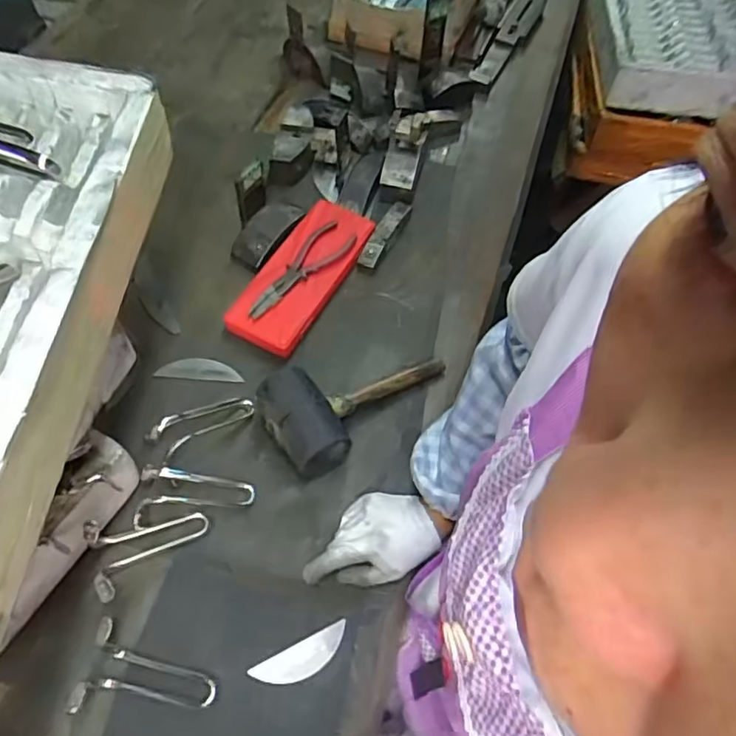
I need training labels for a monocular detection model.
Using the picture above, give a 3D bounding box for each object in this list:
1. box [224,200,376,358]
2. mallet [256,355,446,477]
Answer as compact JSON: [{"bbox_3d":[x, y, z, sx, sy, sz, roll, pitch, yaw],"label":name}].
[{"bbox_3d":[-0.087,-0.134,0.808,0.103,0.030,0.262,27,61,12],"label":"box"},{"bbox_3d":[-0.004,0.032,0.698,0.241,0.074,0.121,-25,63,-17],"label":"mallet"}]

